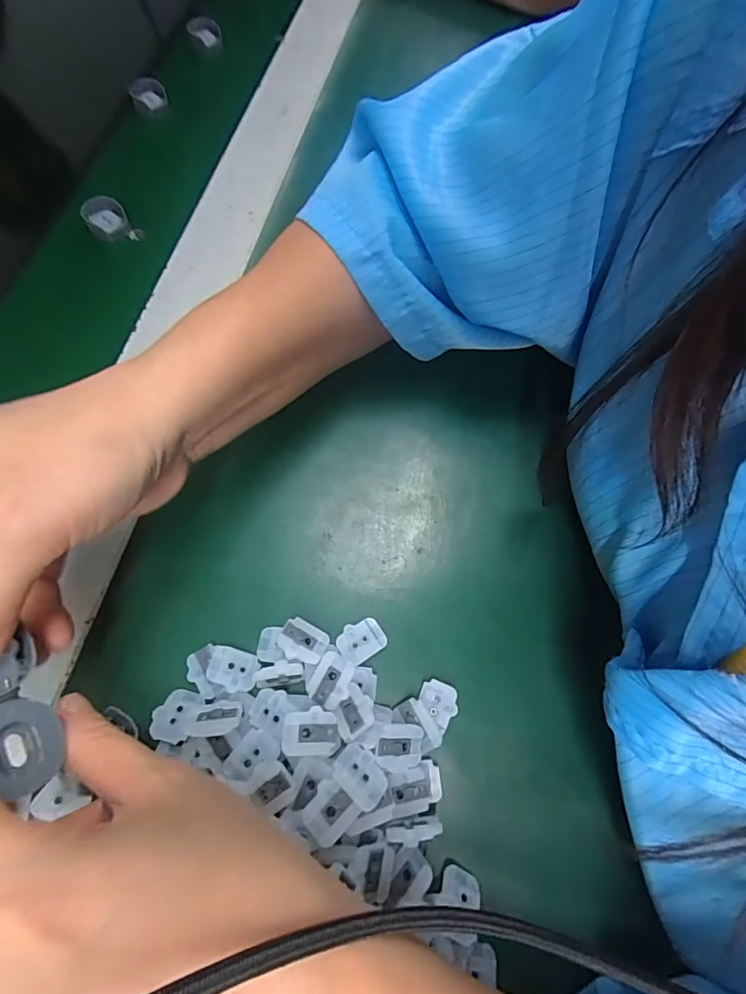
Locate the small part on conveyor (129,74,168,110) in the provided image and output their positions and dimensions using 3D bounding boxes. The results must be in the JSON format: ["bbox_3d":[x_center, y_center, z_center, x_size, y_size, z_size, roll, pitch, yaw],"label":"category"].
[{"bbox_3d":[-0.179,-0.321,0.365,0.026,0.009,0.030,-19,70,-9],"label":"small part on conveyor"}]

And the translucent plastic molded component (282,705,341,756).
[{"bbox_3d":[-0.025,0.094,0.184,0.022,0.009,0.017,1,68,-1],"label":"translucent plastic molded component"}]

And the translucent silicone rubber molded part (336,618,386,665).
[{"bbox_3d":[-0.005,0.066,0.212,0.022,0.005,0.016,-28,72,-12],"label":"translucent silicone rubber molded part"}]

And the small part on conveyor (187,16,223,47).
[{"bbox_3d":[-0.145,-0.404,0.399,0.027,0.021,0.007,-20,70,-9],"label":"small part on conveyor"}]

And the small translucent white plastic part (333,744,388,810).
[{"bbox_3d":[-0.004,0.107,0.177,0.014,0.006,0.022,-42,75,-16],"label":"small translucent white plastic part"}]

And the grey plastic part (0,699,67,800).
[{"bbox_3d":[-0.111,0.078,0.141,0.024,0.004,0.027,-2,65,-44],"label":"grey plastic part"}]

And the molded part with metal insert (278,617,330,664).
[{"bbox_3d":[-0.032,0.065,0.206,0.021,0.007,0.016,30,71,10],"label":"molded part with metal insert"}]

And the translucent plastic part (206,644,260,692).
[{"bbox_3d":[-0.063,0.075,0.203,0.022,0.004,0.016,18,69,6],"label":"translucent plastic part"}]

